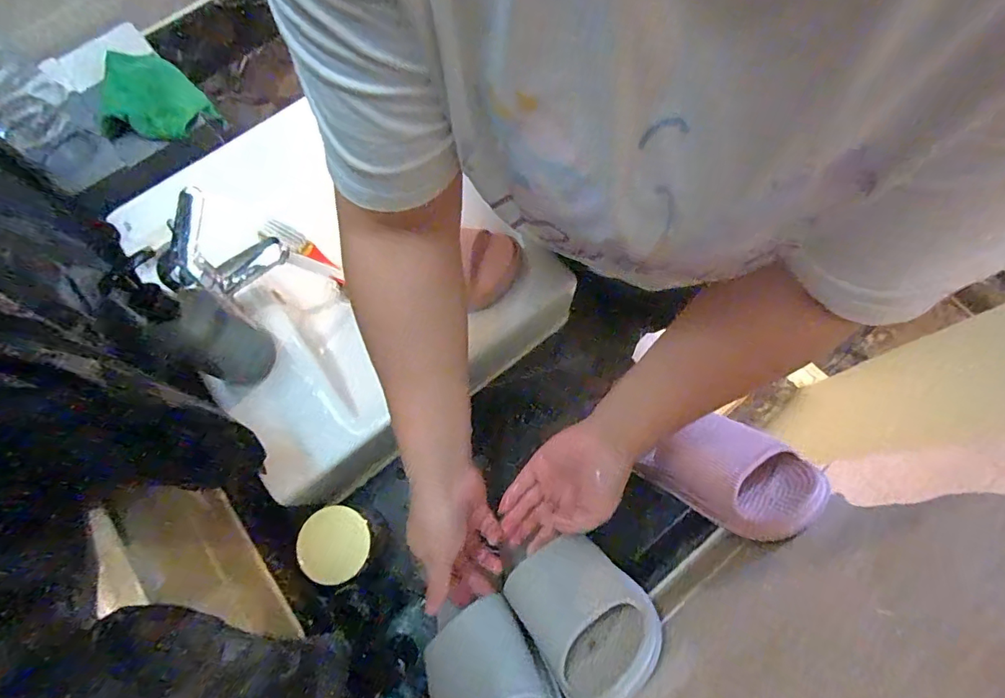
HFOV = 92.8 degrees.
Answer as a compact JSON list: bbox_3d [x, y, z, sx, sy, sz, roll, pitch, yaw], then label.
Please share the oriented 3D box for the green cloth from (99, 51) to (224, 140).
[{"bbox_3d":[-0.543,-0.380,0.721,0.140,0.035,0.199,-43,76,-11],"label":"green cloth"}]

